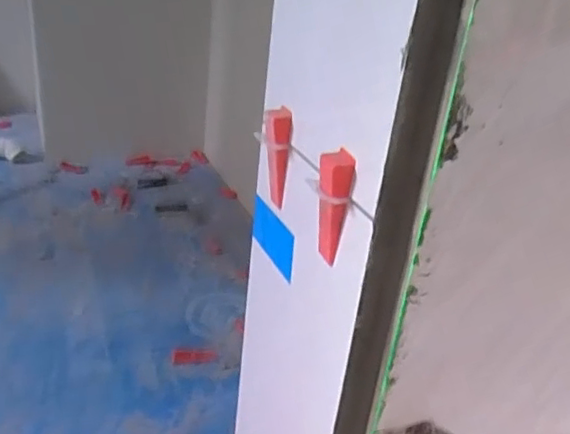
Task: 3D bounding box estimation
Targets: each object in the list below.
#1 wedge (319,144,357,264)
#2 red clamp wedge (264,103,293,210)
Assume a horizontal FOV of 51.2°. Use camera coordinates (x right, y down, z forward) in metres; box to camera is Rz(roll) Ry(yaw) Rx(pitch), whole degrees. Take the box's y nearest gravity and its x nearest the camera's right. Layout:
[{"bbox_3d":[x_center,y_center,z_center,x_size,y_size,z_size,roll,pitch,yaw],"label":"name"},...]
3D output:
[{"bbox_3d":[0.031,-0.005,0.390,0.022,0.077,0.017,9,27,3],"label":"wedge"},{"bbox_3d":[-0.008,-0.046,0.471,0.017,0.080,0.017,-3,29,-19],"label":"red clamp wedge"}]

